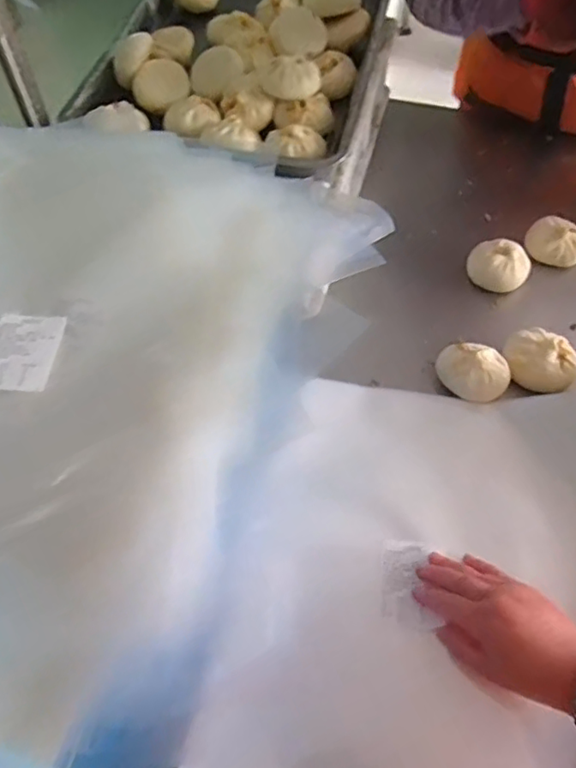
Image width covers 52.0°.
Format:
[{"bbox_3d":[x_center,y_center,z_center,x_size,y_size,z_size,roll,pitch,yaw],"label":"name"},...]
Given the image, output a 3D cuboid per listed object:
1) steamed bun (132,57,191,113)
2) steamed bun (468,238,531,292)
[{"bbox_3d":[-0.184,-0.432,0.855,0.078,0.042,0.078,-10,55,-5],"label":"steamed bun"},{"bbox_3d":[0.272,-0.154,0.763,0.077,0.037,0.059,19,57,15],"label":"steamed bun"}]

